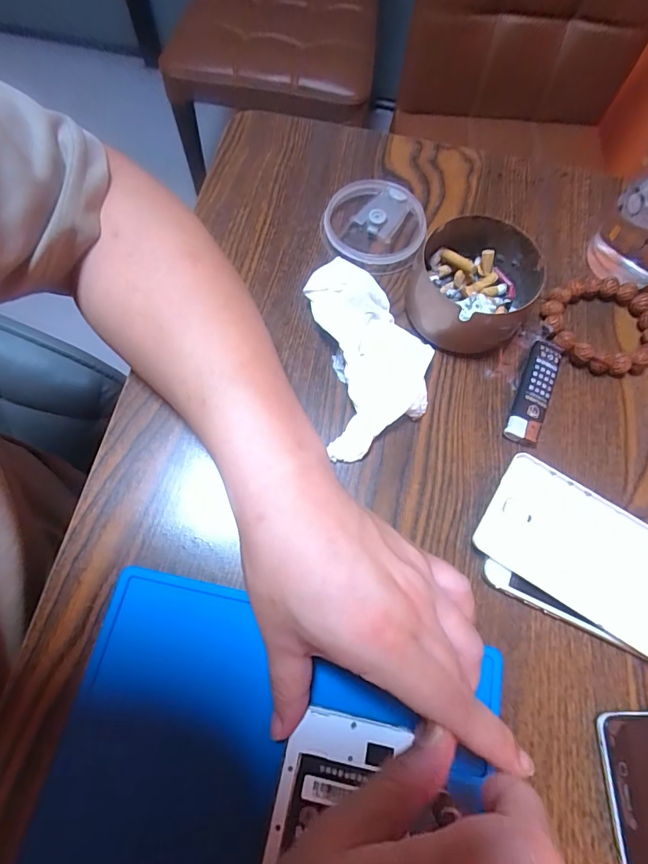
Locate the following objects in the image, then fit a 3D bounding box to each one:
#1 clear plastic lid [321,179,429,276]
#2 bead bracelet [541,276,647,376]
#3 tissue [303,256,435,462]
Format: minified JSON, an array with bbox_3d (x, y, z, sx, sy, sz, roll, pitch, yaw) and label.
[{"bbox_3d":[0.041,-0.163,0.353,0.082,0.021,0.078,1,70,-2],"label":"clear plastic lid"},{"bbox_3d":[0.212,-0.079,0.331,0.088,0.016,0.079,-18,72,-9],"label":"bead bracelet"},{"bbox_3d":[0.034,-0.056,0.312,0.076,0.023,0.141,-8,71,-5],"label":"tissue"}]

